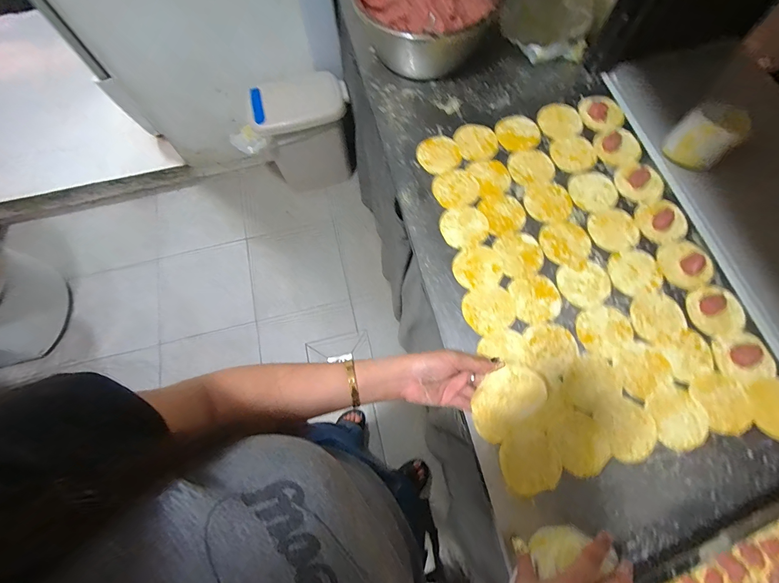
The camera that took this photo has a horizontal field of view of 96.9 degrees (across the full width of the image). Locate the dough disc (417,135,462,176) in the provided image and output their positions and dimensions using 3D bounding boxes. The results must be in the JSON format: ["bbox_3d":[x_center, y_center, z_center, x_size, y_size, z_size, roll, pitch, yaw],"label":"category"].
[{"bbox_3d":[0.097,-0.268,0.672,0.082,0.008,0.082,-1,71,2],"label":"dough disc"}]

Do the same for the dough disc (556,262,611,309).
[{"bbox_3d":[0.324,-0.010,0.572,0.080,0.004,0.076,-1,71,2],"label":"dough disc"}]

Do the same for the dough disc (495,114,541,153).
[{"bbox_3d":[0.255,-0.317,0.686,0.084,0.007,0.083,-1,71,2],"label":"dough disc"}]

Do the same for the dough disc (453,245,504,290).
[{"bbox_3d":[0.150,-0.044,0.586,0.081,0.004,0.075,-1,71,2],"label":"dough disc"}]

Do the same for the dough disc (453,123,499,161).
[{"bbox_3d":[0.172,-0.295,0.679,0.078,0.004,0.091,-17,71,-3],"label":"dough disc"}]

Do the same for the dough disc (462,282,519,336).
[{"bbox_3d":[0.164,0.027,0.561,0.084,0.004,0.083,-1,71,2],"label":"dough disc"}]

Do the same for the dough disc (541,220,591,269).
[{"bbox_3d":[0.305,-0.085,0.597,0.083,0.004,0.086,-1,71,2],"label":"dough disc"}]

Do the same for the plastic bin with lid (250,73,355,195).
[{"bbox_3d":[-0.337,-0.635,1.436,0.372,0.438,0.211,-18,70,-5],"label":"plastic bin with lid"}]

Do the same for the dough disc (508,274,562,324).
[{"bbox_3d":[0.242,0.010,0.567,0.078,0.004,0.080,-1,71,2],"label":"dough disc"}]

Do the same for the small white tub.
[{"bbox_3d":[0.565,-0.277,0.621,0.102,0.089,0.093,-1,71,2],"label":"small white tub"}]

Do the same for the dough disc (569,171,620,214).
[{"bbox_3d":[0.372,-0.186,0.631,0.080,0.006,0.085,-1,71,2],"label":"dough disc"}]

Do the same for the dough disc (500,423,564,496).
[{"bbox_3d":[0.199,0.240,0.488,0.081,0.007,0.088,-1,71,2],"label":"dough disc"}]

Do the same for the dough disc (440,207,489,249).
[{"bbox_3d":[0.134,-0.114,0.614,0.082,0.004,0.078,-1,71,2],"label":"dough disc"}]

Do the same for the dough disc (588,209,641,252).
[{"bbox_3d":[0.391,-0.109,0.601,0.080,0.004,0.076,-1,71,2],"label":"dough disc"}]

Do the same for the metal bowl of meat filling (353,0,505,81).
[{"bbox_3d":[0.084,-0.574,0.711,0.262,0.135,0.263,-1,71,2],"label":"metal bowl of meat filling"}]

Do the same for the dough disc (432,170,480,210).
[{"bbox_3d":[0.124,-0.192,0.644,0.082,0.004,0.075,-1,71,2],"label":"dough disc"}]

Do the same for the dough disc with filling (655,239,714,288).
[{"bbox_3d":[0.493,-0.049,0.574,0.081,0.015,0.083,-1,71,2],"label":"dough disc with filling"}]

